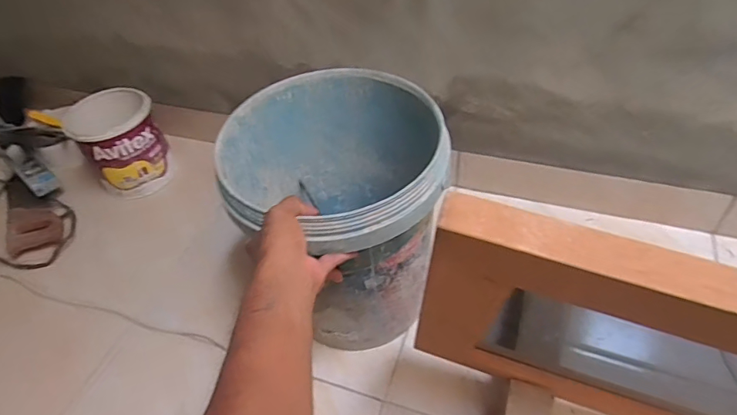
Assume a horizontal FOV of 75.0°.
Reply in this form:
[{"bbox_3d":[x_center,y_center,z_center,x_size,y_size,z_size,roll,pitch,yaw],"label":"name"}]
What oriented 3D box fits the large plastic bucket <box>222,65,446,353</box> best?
[{"bbox_3d":[-0.036,0.017,0.745,0.293,0.325,0.305,-3,46,3],"label":"large plastic bucket"}]

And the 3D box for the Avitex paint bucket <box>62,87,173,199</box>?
[{"bbox_3d":[-0.564,-0.150,1.114,0.191,0.183,0.166,-20,47,-12],"label":"Avitex paint bucket"}]

